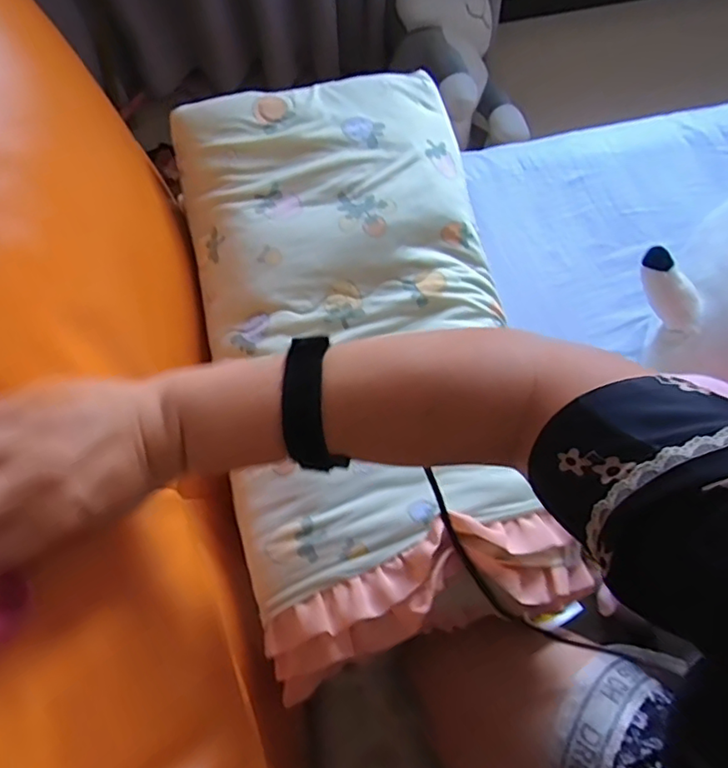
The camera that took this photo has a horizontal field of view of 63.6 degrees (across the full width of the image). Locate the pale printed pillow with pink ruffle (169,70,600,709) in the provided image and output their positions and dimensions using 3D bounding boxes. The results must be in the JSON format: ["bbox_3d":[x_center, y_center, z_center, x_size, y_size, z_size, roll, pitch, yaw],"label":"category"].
[{"bbox_3d":[0.002,-0.040,0.514,0.280,0.057,0.512,-11,74,-6],"label":"pale printed pillow with pink ruffle"}]

